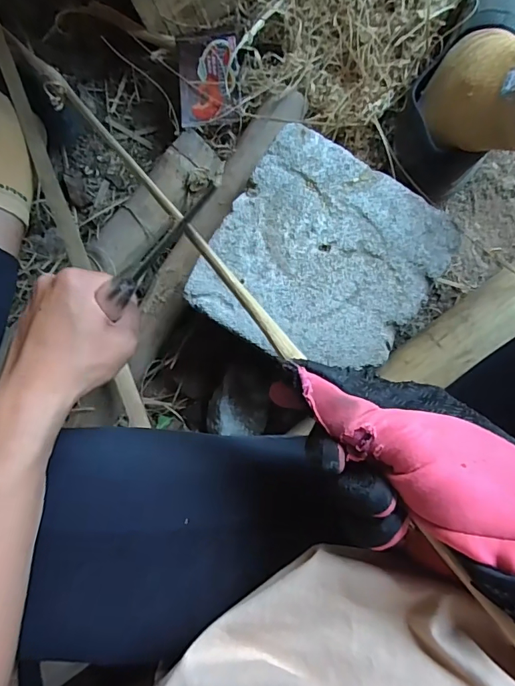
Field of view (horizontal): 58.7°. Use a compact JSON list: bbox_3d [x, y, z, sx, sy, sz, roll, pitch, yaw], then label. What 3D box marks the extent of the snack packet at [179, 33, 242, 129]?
[{"bbox_3d":[-0.051,-0.274,0.478,0.064,0.020,0.081,-1,92,8],"label":"snack packet"}]

